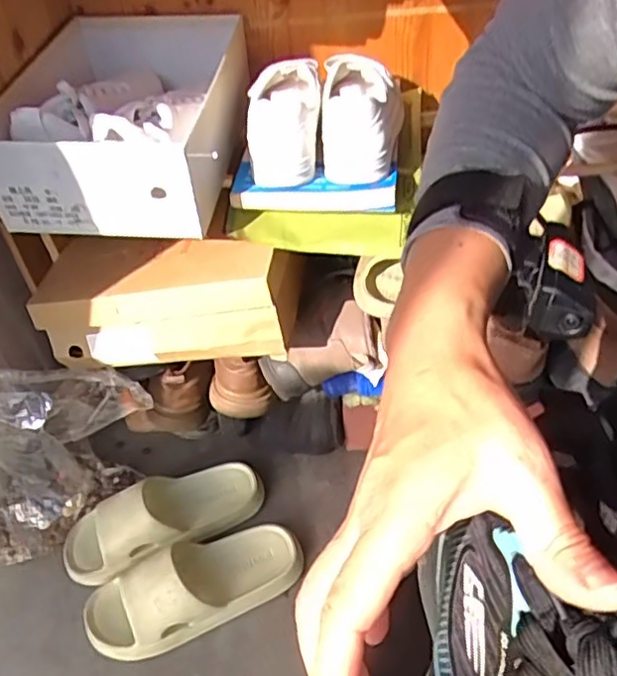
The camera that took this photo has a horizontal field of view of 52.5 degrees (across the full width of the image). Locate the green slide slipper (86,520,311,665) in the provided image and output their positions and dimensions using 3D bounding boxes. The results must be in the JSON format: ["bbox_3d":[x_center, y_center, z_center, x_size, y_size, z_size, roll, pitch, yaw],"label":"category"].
[{"bbox_3d":[-0.138,0.290,0.749,0.259,0.071,0.100,-21,46,-15],"label":"green slide slipper"}]

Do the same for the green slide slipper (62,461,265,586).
[{"bbox_3d":[-0.190,0.227,0.817,0.261,0.059,0.094,-20,46,-14],"label":"green slide slipper"}]

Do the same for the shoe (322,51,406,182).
[{"bbox_3d":[0.055,-0.231,0.644,0.082,0.067,0.148,0,66,3],"label":"shoe"}]

